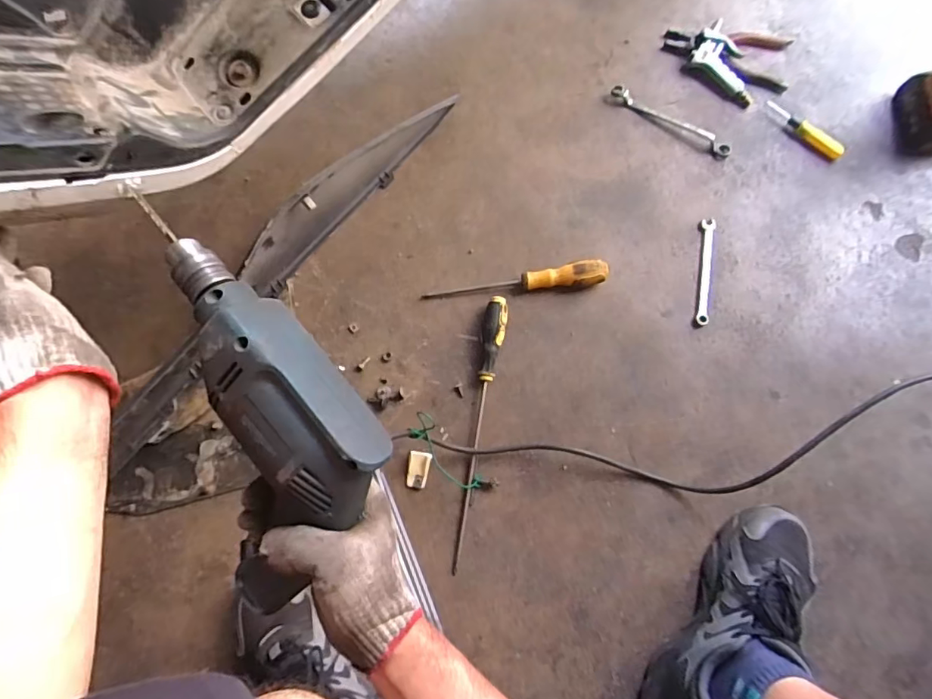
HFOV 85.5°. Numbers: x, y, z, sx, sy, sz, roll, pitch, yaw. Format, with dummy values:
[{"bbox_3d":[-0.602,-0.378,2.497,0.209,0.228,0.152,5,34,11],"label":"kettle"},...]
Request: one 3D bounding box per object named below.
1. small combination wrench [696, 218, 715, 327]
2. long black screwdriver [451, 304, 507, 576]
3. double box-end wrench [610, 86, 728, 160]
[{"bbox_3d":[0.331,-0.110,0.699,0.018,0.008,0.154,11,78,2],"label":"small combination wrench"},{"bbox_3d":[0.017,0.098,0.627,0.028,0.032,0.338,9,78,1],"label":"long black screwdriver"},{"bbox_3d":[0.307,-0.345,0.758,0.197,0.018,0.025,35,78,8],"label":"double box-end wrench"}]

